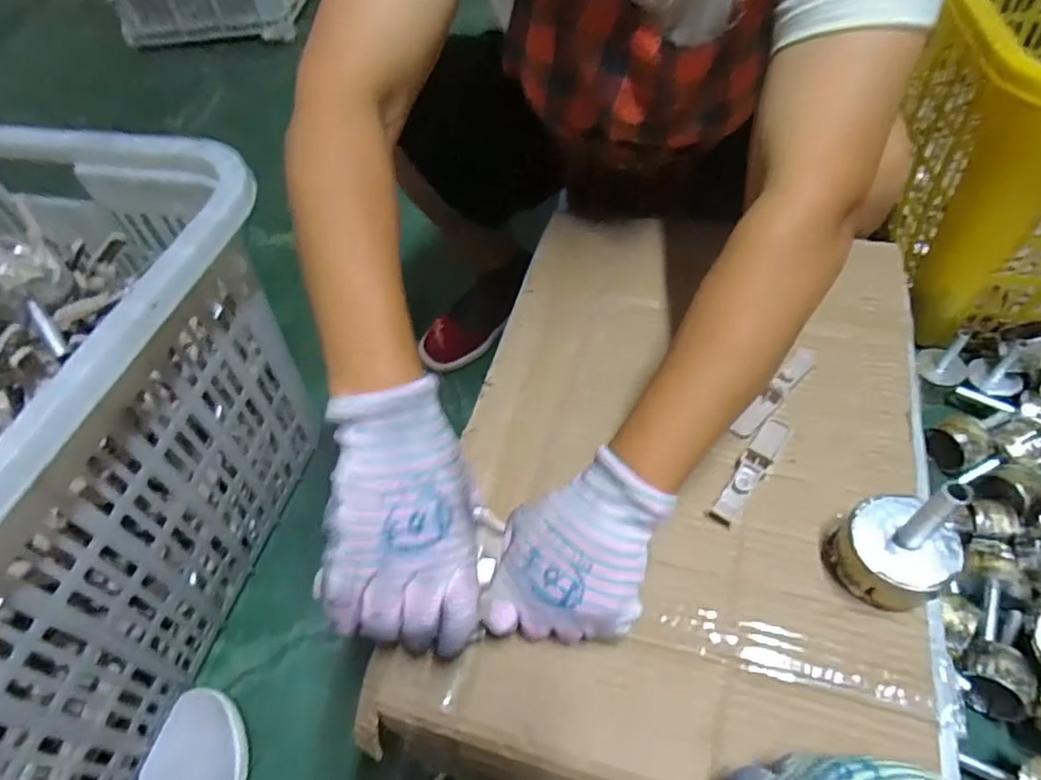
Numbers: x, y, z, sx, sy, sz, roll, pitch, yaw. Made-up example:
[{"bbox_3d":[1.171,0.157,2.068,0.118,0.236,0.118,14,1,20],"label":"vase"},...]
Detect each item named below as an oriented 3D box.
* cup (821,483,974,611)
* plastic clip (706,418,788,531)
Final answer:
[{"bbox_3d":[0.232,0.087,0.376,0.060,0.099,0.066,-3,53,4],"label":"cup"},{"bbox_3d":[0.166,0.059,0.455,0.020,0.012,0.093,31,62,25],"label":"plastic clip"}]

